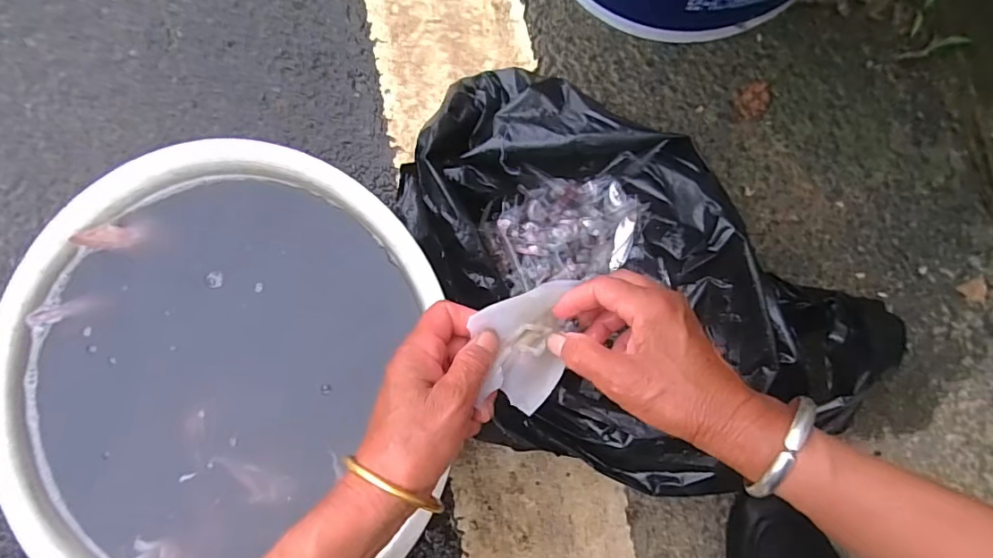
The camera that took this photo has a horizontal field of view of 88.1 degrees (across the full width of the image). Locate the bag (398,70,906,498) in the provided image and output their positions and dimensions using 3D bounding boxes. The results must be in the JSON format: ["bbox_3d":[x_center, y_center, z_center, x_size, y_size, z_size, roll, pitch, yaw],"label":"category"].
[{"bbox_3d":[0.083,0.009,0.409,0.367,0.108,0.263,27,89,6],"label":"bag"}]

